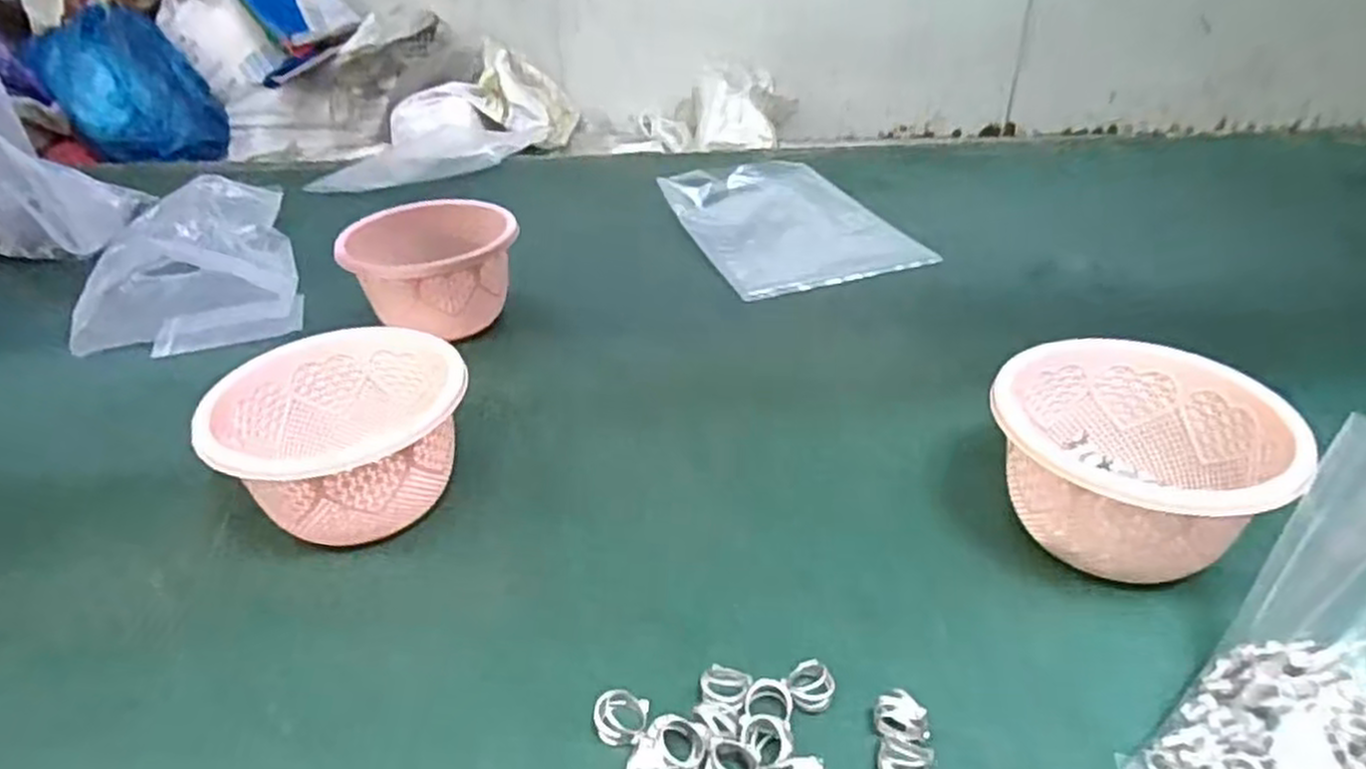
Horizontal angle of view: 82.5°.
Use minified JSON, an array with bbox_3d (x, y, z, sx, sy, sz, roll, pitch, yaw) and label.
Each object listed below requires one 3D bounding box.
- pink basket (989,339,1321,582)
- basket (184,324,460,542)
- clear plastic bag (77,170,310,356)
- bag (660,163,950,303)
[{"bbox_3d":[0.252,0.047,0.446,0.143,0.090,0.133,20,40,30],"label":"pink basket"},{"bbox_3d":[-0.212,0.040,0.497,0.144,0.089,0.140,-29,42,-33],"label":"basket"},{"bbox_3d":[-0.499,-0.119,0.785,0.191,0.076,0.265,-18,37,-20],"label":"clear plastic bag"},{"bbox_3d":[0.109,-0.180,0.859,0.201,0.030,0.291,-14,36,-15],"label":"bag"}]

